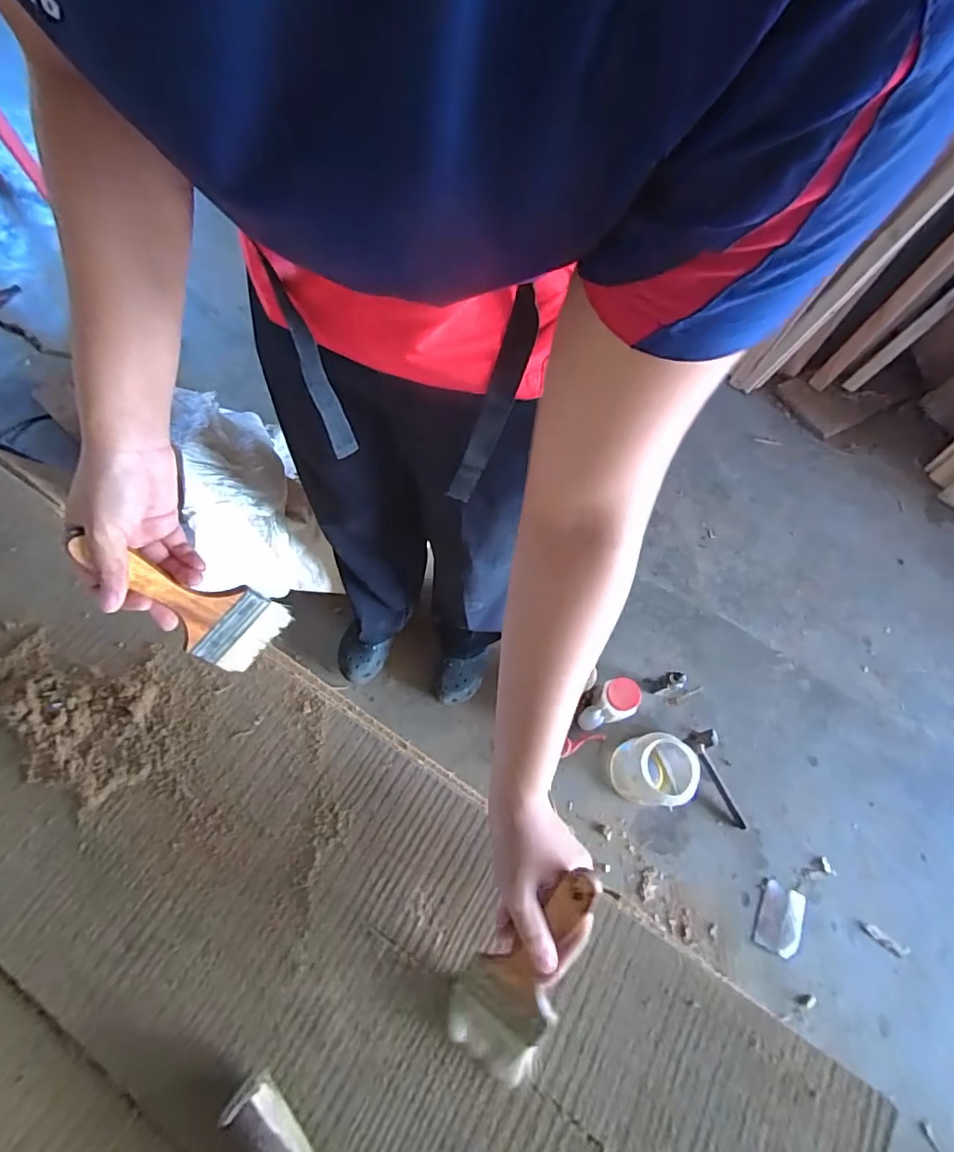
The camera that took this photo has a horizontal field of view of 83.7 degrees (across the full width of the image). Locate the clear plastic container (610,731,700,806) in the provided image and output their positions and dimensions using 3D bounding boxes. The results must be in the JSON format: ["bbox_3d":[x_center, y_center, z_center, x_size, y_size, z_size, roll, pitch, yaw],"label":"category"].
[{"bbox_3d":[0.334,0.371,1.019,0.142,0.143,0.126,14,66,3],"label":"clear plastic container"}]

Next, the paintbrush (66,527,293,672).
[{"bbox_3d":[-0.236,0.025,0.430,0.010,0.183,0.072,34,84,38],"label":"paintbrush"}]

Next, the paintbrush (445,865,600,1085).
[{"bbox_3d":[0.040,0.289,0.399,0.070,0.032,0.181,27,106,8],"label":"paintbrush"}]

